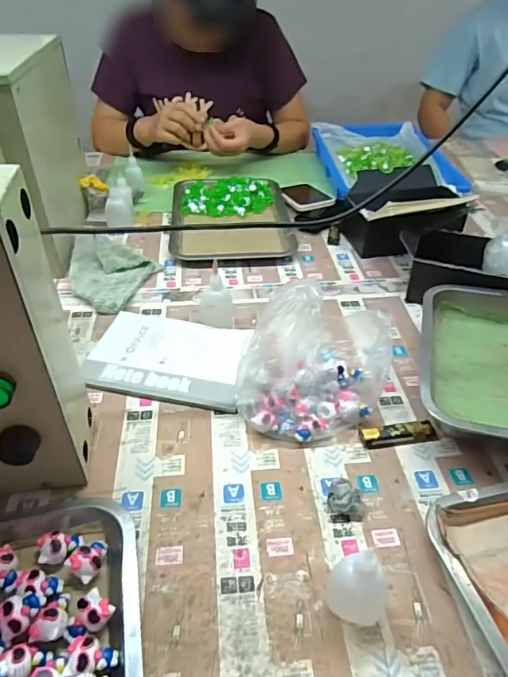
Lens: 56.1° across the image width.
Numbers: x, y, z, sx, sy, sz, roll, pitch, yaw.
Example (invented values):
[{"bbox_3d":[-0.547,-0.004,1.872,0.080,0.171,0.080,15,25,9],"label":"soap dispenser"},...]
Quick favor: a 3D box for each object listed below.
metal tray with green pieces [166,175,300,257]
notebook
[{"bbox_3d":[-0.044,-0.228,0.881,0.210,0.036,0.271,-4,41,-6],"label":"metal tray with green pieces"},{"bbox_3d":[-0.103,0.021,0.594,0.189,0.013,0.145,8,38,6],"label":"notebook"}]

